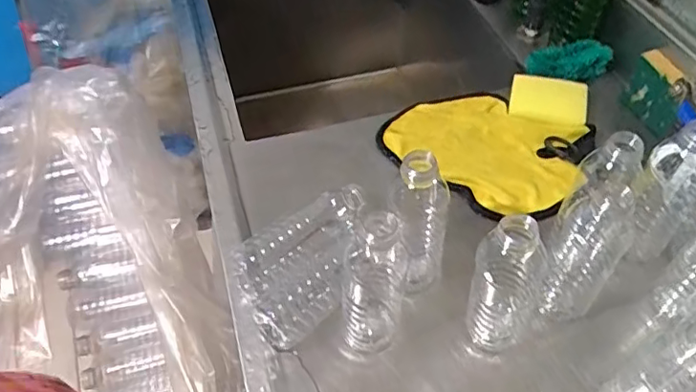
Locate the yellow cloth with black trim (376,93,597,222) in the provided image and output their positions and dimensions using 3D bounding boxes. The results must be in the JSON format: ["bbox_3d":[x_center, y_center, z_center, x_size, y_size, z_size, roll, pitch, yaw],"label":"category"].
[{"bbox_3d":[0.179,-0.064,0.714,0.249,0.022,0.186,28,55,25],"label":"yellow cloth with black trim"}]

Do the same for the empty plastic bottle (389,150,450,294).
[{"bbox_3d":[0.068,0.029,0.545,0.057,0.166,0.060,12,51,9],"label":"empty plastic bottle"}]

